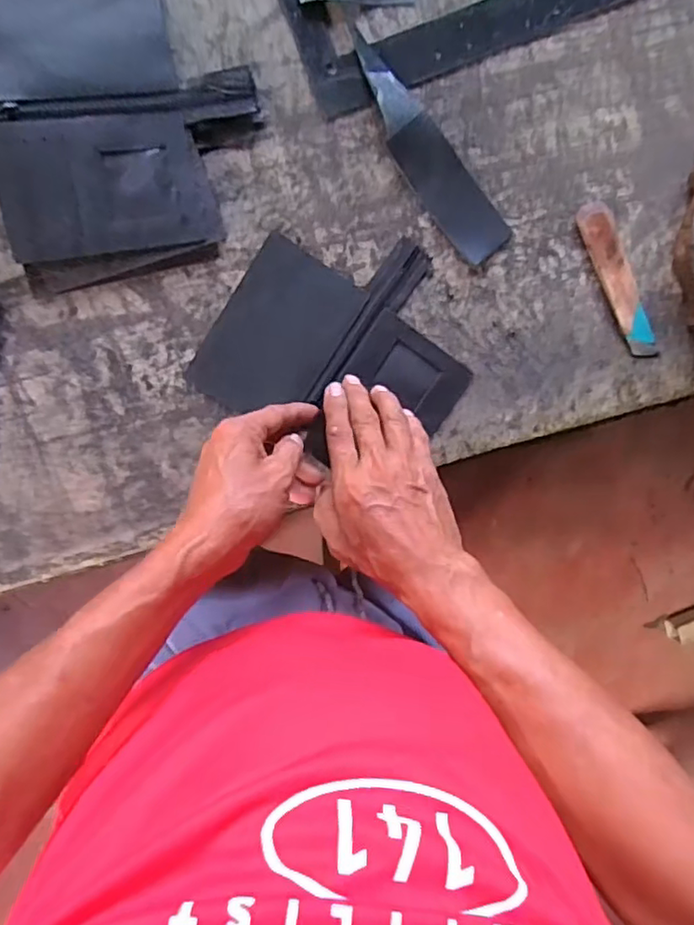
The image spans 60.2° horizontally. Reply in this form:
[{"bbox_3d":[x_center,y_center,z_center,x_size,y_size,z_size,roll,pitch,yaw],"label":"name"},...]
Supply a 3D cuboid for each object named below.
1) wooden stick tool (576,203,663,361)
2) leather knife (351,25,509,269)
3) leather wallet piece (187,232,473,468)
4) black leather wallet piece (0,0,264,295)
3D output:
[{"bbox_3d":[0.222,-0.147,0.487,0.031,0.012,0.132,-23,98,-5],"label":"wooden stick tool"},{"bbox_3d":[0.060,-0.236,0.457,0.041,0.014,0.181,-38,99,-2],"label":"leather knife"},{"bbox_3d":[0.003,-0.093,0.473,0.188,0.007,0.174,30,91,-9],"label":"leather wallet piece"},{"bbox_3d":[-0.159,-0.244,0.421,0.182,0.024,0.209,-13,97,-6],"label":"black leather wallet piece"}]

